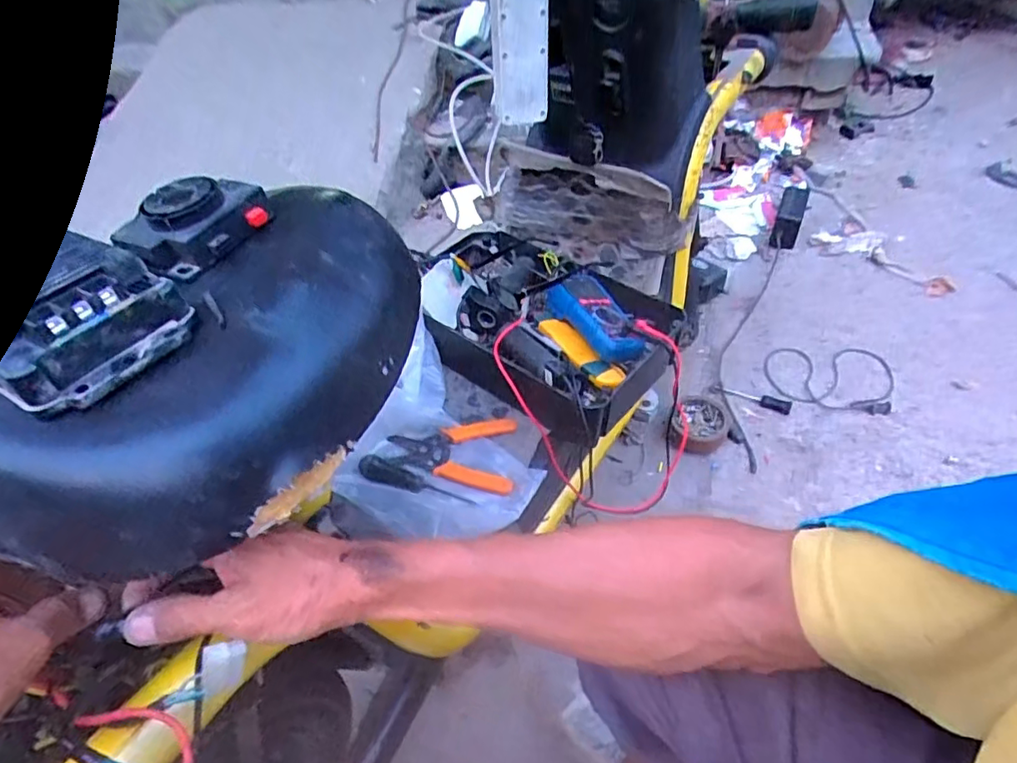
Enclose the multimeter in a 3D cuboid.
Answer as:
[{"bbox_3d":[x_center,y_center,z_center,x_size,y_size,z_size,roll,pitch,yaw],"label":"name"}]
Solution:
[{"bbox_3d":[0.116,-0.083,0.721,0.080,0.034,0.135,-32,50,-21],"label":"multimeter"}]

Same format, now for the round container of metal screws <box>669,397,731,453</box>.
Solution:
[{"bbox_3d":[0.358,0.076,1.092,0.102,0.056,0.106,-4,46,5],"label":"round container of metal screws"}]

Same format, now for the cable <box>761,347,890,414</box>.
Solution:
[{"bbox_3d":[0.647,-0.015,1.176,0.238,0.013,0.170,8,48,16],"label":"cable"}]

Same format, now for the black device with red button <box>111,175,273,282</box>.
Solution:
[{"bbox_3d":[-0.200,-0.103,0.373,0.064,0.031,0.082,22,53,27],"label":"black device with red button"}]

